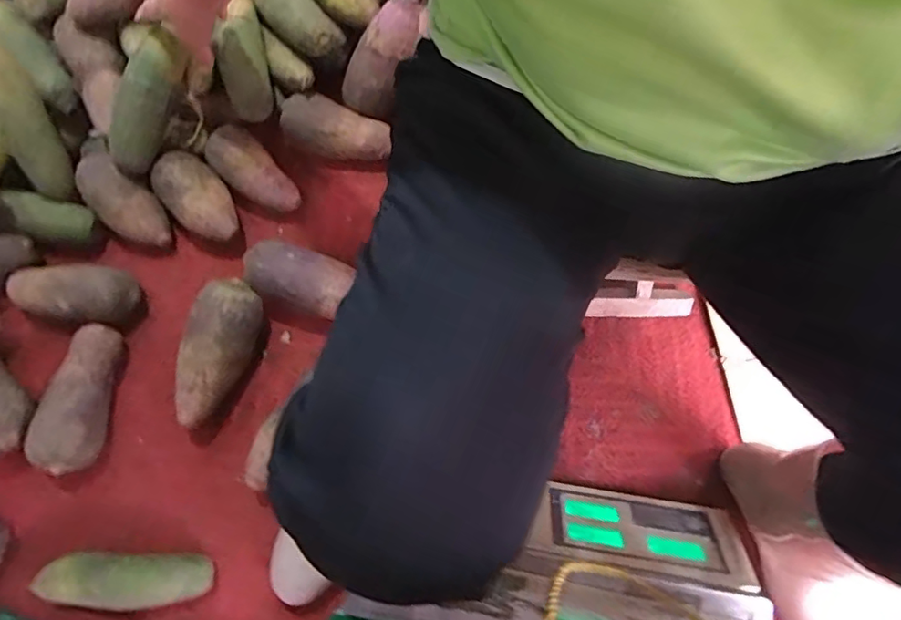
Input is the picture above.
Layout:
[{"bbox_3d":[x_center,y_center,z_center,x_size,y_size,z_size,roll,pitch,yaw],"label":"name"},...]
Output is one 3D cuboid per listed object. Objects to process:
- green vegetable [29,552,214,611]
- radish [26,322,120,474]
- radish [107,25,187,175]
[{"bbox_3d":[-0.347,0.286,0.557,0.183,0.054,0.055,1,74,-2],"label":"green vegetable"},{"bbox_3d":[-0.426,0.099,0.602,0.062,0.058,0.166,3,74,-1],"label":"radish"},{"bbox_3d":[-0.365,-0.245,0.626,0.043,0.064,0.160,16,90,3],"label":"radish"}]

